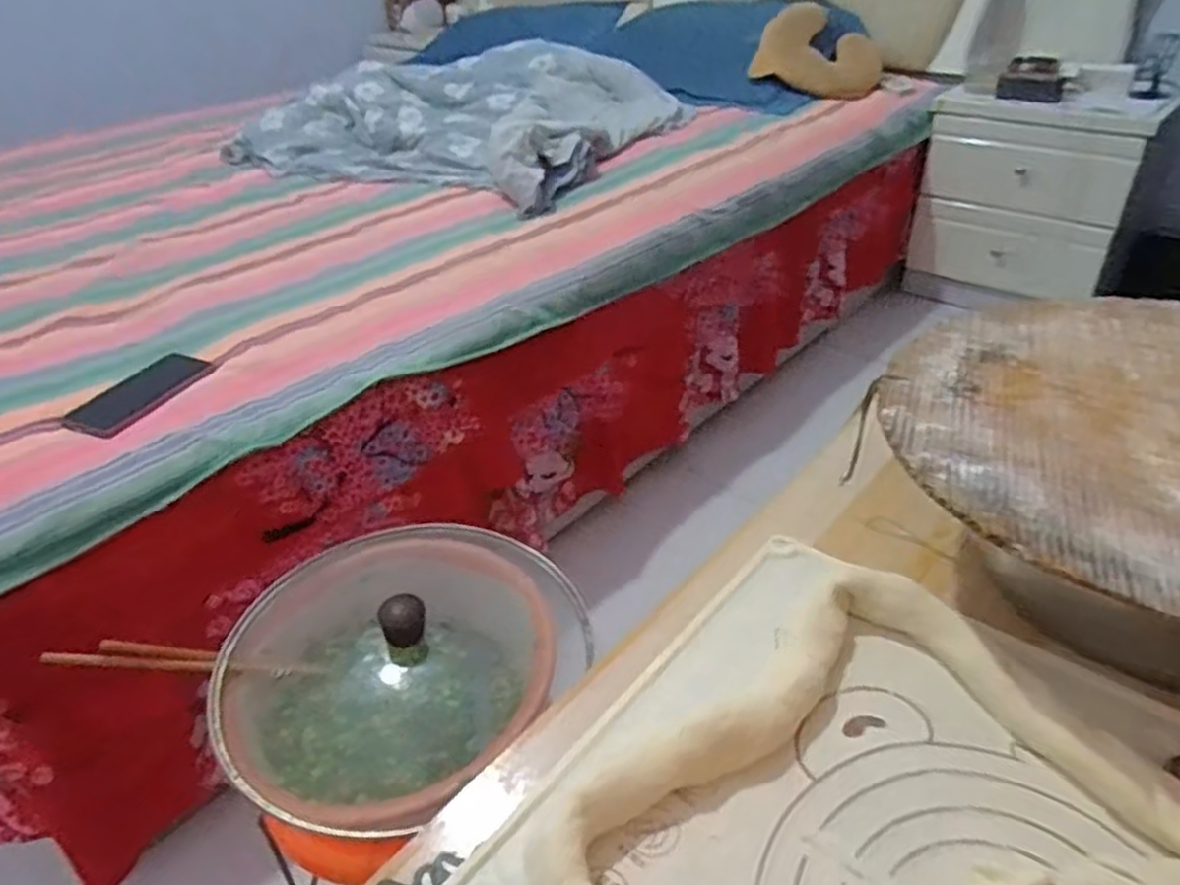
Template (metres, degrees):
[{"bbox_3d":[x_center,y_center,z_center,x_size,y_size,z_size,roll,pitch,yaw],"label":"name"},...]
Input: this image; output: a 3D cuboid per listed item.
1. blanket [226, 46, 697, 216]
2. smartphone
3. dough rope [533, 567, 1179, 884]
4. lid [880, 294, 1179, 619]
[{"bbox_3d":[-0.250,-0.753,1.737,0.850,0.135,0.814,18,42,31],"label":"blanket"},{"bbox_3d":[-0.537,-0.058,0.934,0.069,0.008,0.160,28,50,15],"label":"smartphone"},{"bbox_3d":[0.158,0.205,0.397,0.281,0.033,0.300,25,46,37],"label":"dough rope"},{"bbox_3d":[0.378,-0.012,0.489,0.344,0.013,0.351,-5,36,3],"label":"lid"}]

